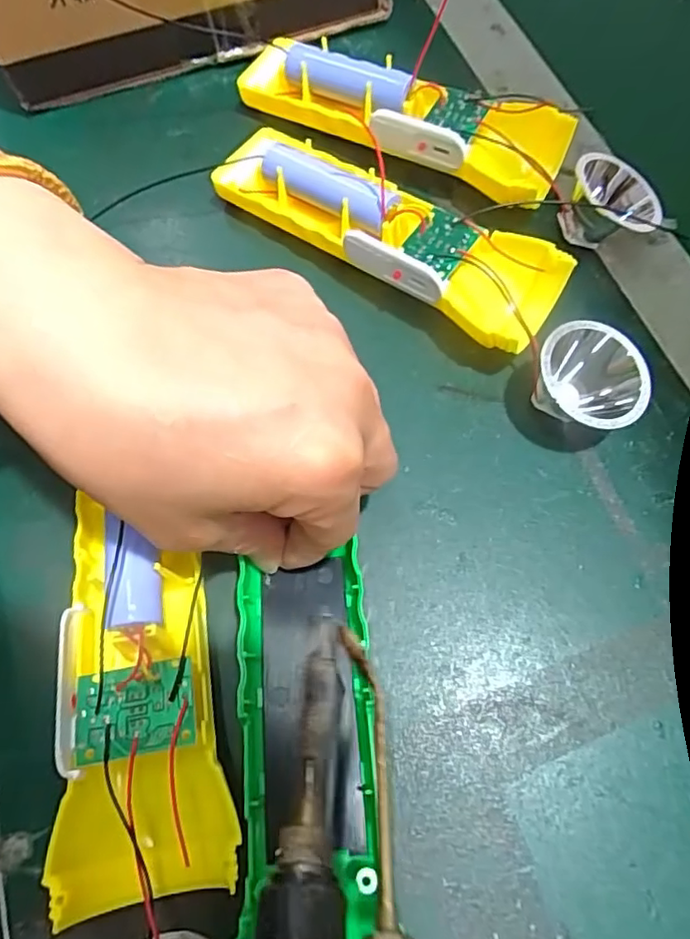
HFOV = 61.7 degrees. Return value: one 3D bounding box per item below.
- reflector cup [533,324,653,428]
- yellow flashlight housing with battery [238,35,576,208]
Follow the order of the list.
[{"bbox_3d":[0.100,-0.035,0.233,0.036,0.029,0.043,-38,74,-15],"label":"reflector cup"},{"bbox_3d":[0.025,-0.171,0.284,0.160,0.033,0.040,23,69,8],"label":"yellow flashlight housing with battery"}]

